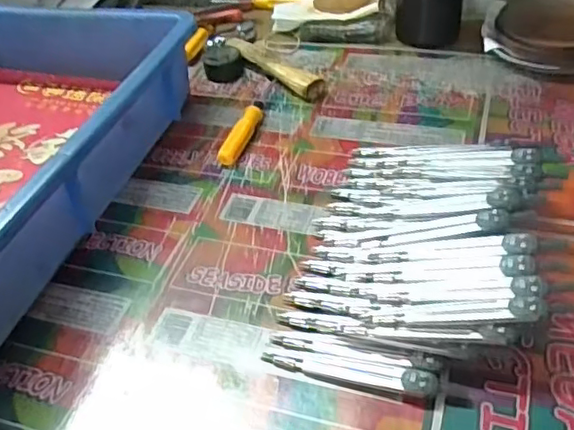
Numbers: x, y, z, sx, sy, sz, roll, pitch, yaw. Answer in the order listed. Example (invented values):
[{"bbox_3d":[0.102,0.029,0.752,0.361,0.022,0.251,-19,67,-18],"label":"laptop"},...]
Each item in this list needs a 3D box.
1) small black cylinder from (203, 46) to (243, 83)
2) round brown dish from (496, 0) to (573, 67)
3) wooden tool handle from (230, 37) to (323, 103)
[{"bbox_3d":[-0.063,-0.152,0.599,0.037,0.021,0.038,-5,43,2],"label":"small black cylinder"},{"bbox_3d":[0.260,-0.176,0.569,0.115,0.031,0.107,18,48,25],"label":"round brown dish"},{"bbox_3d":[-0.013,-0.141,0.582,0.025,0.020,0.125,-33,49,-26],"label":"wooden tool handle"}]

